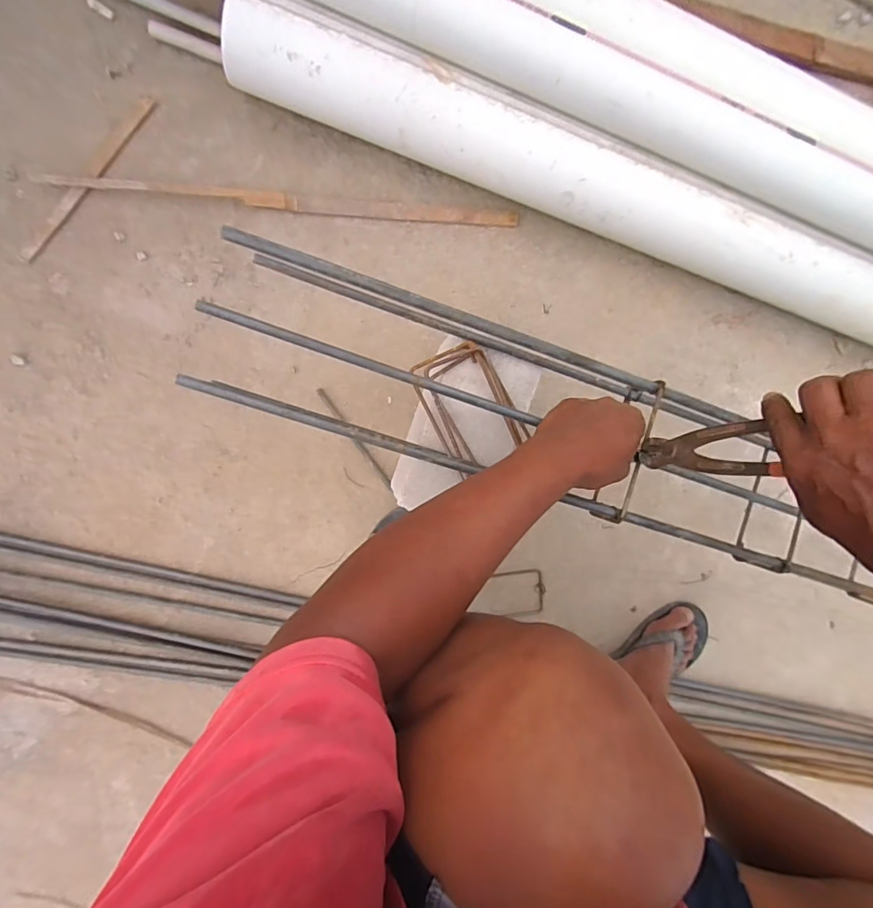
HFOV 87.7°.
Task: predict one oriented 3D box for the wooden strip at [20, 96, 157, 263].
[{"bbox_3d":[-0.458,-0.363,0.600,0.018,0.004,0.265,37,87,-8],"label":"wooden strip"}]

